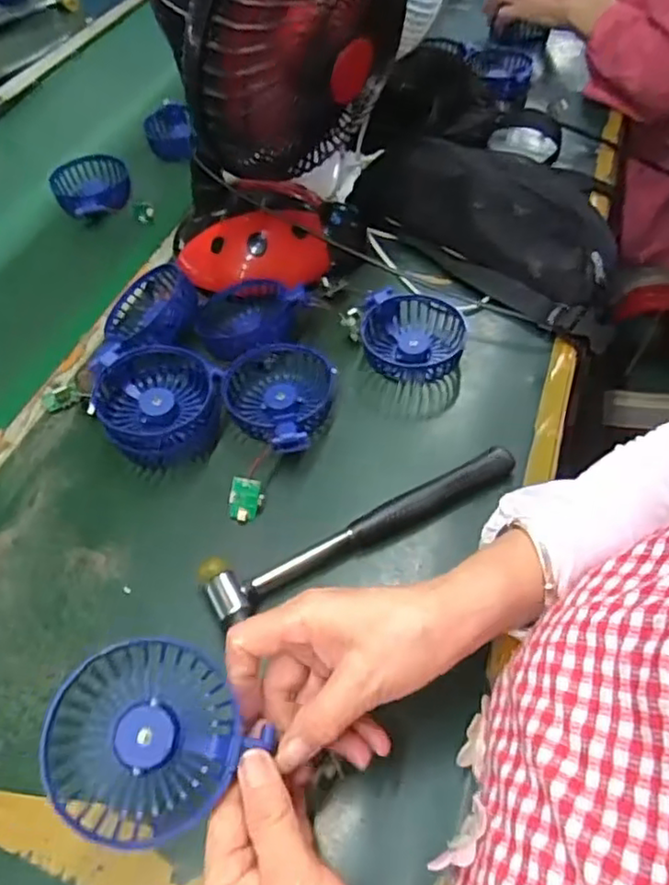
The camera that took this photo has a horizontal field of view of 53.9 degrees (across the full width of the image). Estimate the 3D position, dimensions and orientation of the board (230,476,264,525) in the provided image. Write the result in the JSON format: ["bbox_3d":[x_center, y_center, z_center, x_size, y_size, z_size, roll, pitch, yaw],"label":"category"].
[{"bbox_3d":[-0.066,0.043,0.487,0.025,0.034,0.006,12,9,-10],"label":"board"}]

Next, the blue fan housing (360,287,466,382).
[{"bbox_3d":[0.069,-0.092,0.577,0.089,0.035,0.080,-1,52,1],"label":"blue fan housing"}]

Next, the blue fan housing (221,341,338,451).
[{"bbox_3d":[-0.050,-0.039,0.552,0.089,0.032,0.113,3,51,8],"label":"blue fan housing"}]

